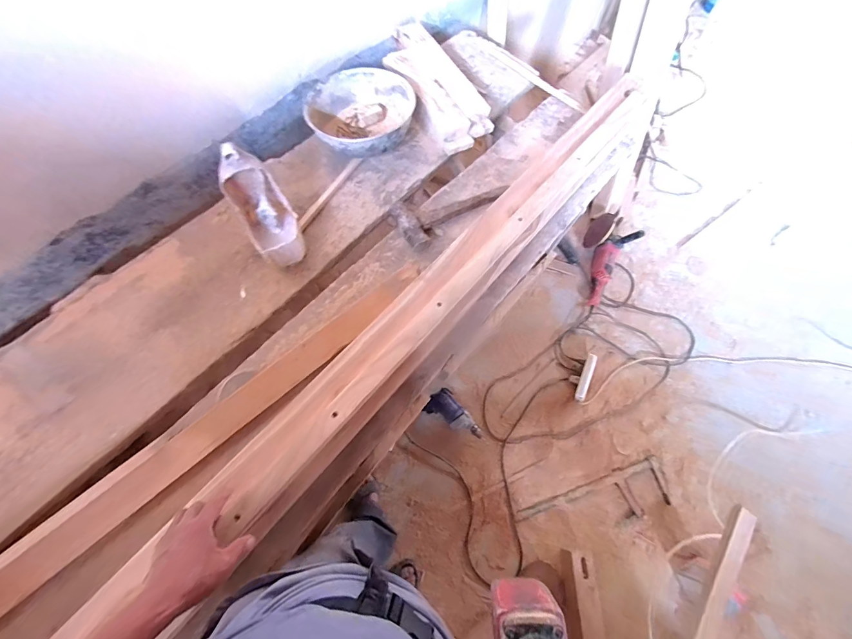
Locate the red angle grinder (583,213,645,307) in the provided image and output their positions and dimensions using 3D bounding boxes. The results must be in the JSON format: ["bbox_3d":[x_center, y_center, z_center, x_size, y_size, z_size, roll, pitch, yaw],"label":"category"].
[{"bbox_3d":[0.842,-0.282,1.703,0.184,0.210,0.461,12,84,3],"label":"red angle grinder"}]

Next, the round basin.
[{"bbox_3d":[-0.169,-0.528,0.979,0.265,0.106,0.268,2,68,-5],"label":"round basin"}]

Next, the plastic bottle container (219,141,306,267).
[{"bbox_3d":[-0.331,-0.216,0.770,0.106,0.222,0.166,-25,73,-15],"label":"plastic bottle container"}]

